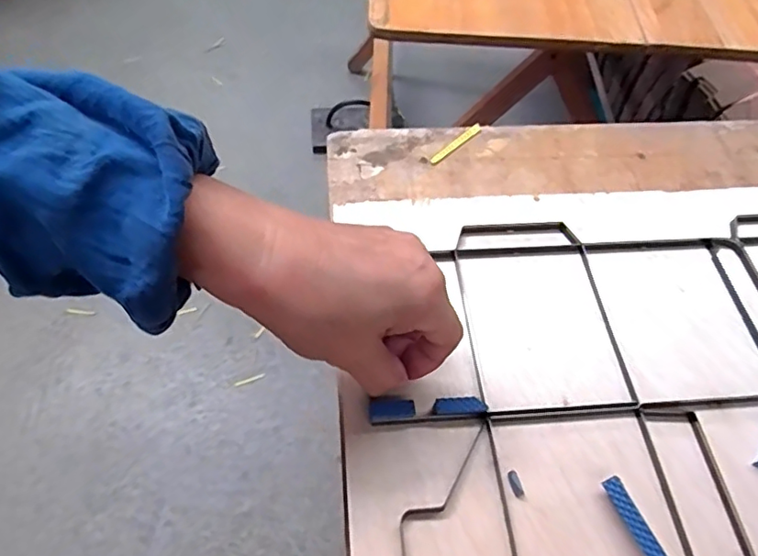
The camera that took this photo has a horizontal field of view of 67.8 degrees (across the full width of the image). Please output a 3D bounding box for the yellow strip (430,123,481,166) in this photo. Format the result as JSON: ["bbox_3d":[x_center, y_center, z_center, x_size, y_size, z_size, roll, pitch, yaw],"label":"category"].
[{"bbox_3d":[0.064,-0.111,0.464,0.008,0.004,0.060,38,61,22],"label":"yellow strip"}]

